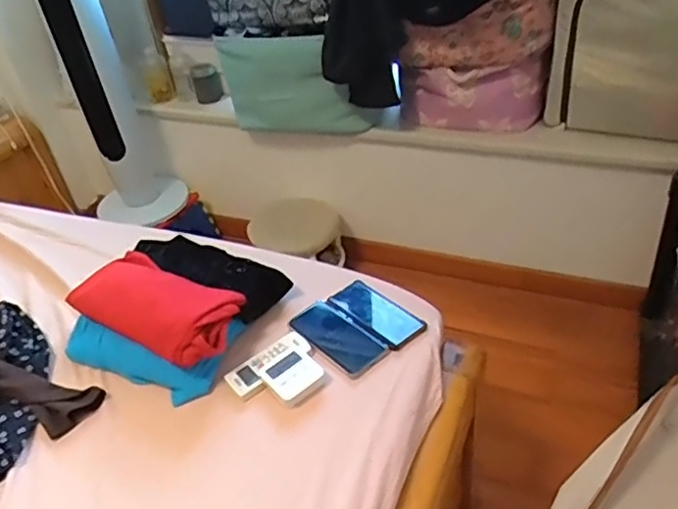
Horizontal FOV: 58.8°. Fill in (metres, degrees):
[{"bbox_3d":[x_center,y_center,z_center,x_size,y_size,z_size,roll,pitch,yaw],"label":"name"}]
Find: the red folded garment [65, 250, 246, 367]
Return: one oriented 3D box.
[{"bbox_3d":[-0.289,0.062,0.953,0.305,0.074,0.141,19,45,30],"label":"red folded garment"}]

